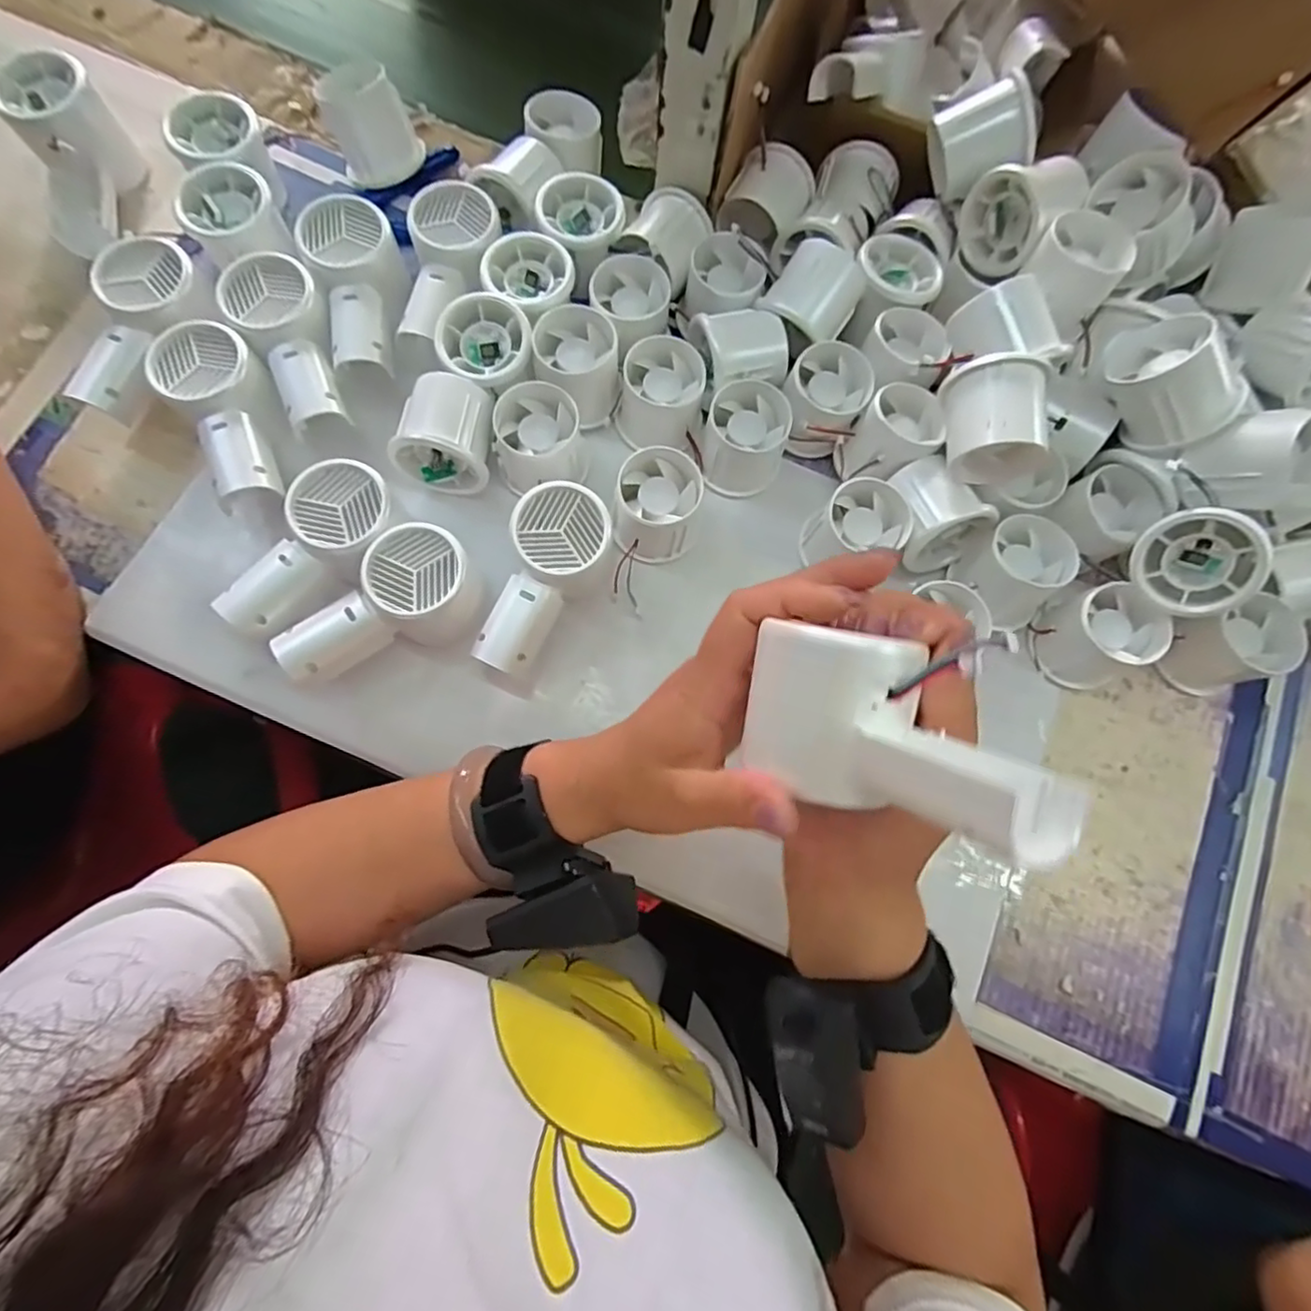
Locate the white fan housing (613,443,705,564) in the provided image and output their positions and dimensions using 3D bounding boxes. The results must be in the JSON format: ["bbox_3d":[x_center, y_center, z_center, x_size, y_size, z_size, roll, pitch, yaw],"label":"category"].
[{"bbox_3d":[0.000,-0.093,0.389,0.054,0.042,0.059,20,76,1],"label":"white fan housing"}]

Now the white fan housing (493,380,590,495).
[{"bbox_3d":[-0.072,-0.133,0.392,0.055,0.045,0.053,1,75,-2],"label":"white fan housing"}]

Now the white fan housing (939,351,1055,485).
[{"bbox_3d":[0.195,-0.134,0.358,0.058,0.057,0.054,-5,77,-5],"label":"white fan housing"}]

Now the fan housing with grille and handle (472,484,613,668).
[{"bbox_3d":[-0.065,-0.044,0.372,0.050,0.048,0.109,26,92,5],"label":"fan housing with grille and handle"}]

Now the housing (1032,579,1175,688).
[{"bbox_3d":[0.270,-0.011,0.384,0.054,0.046,0.052,1,77,-4],"label":"housing"}]

